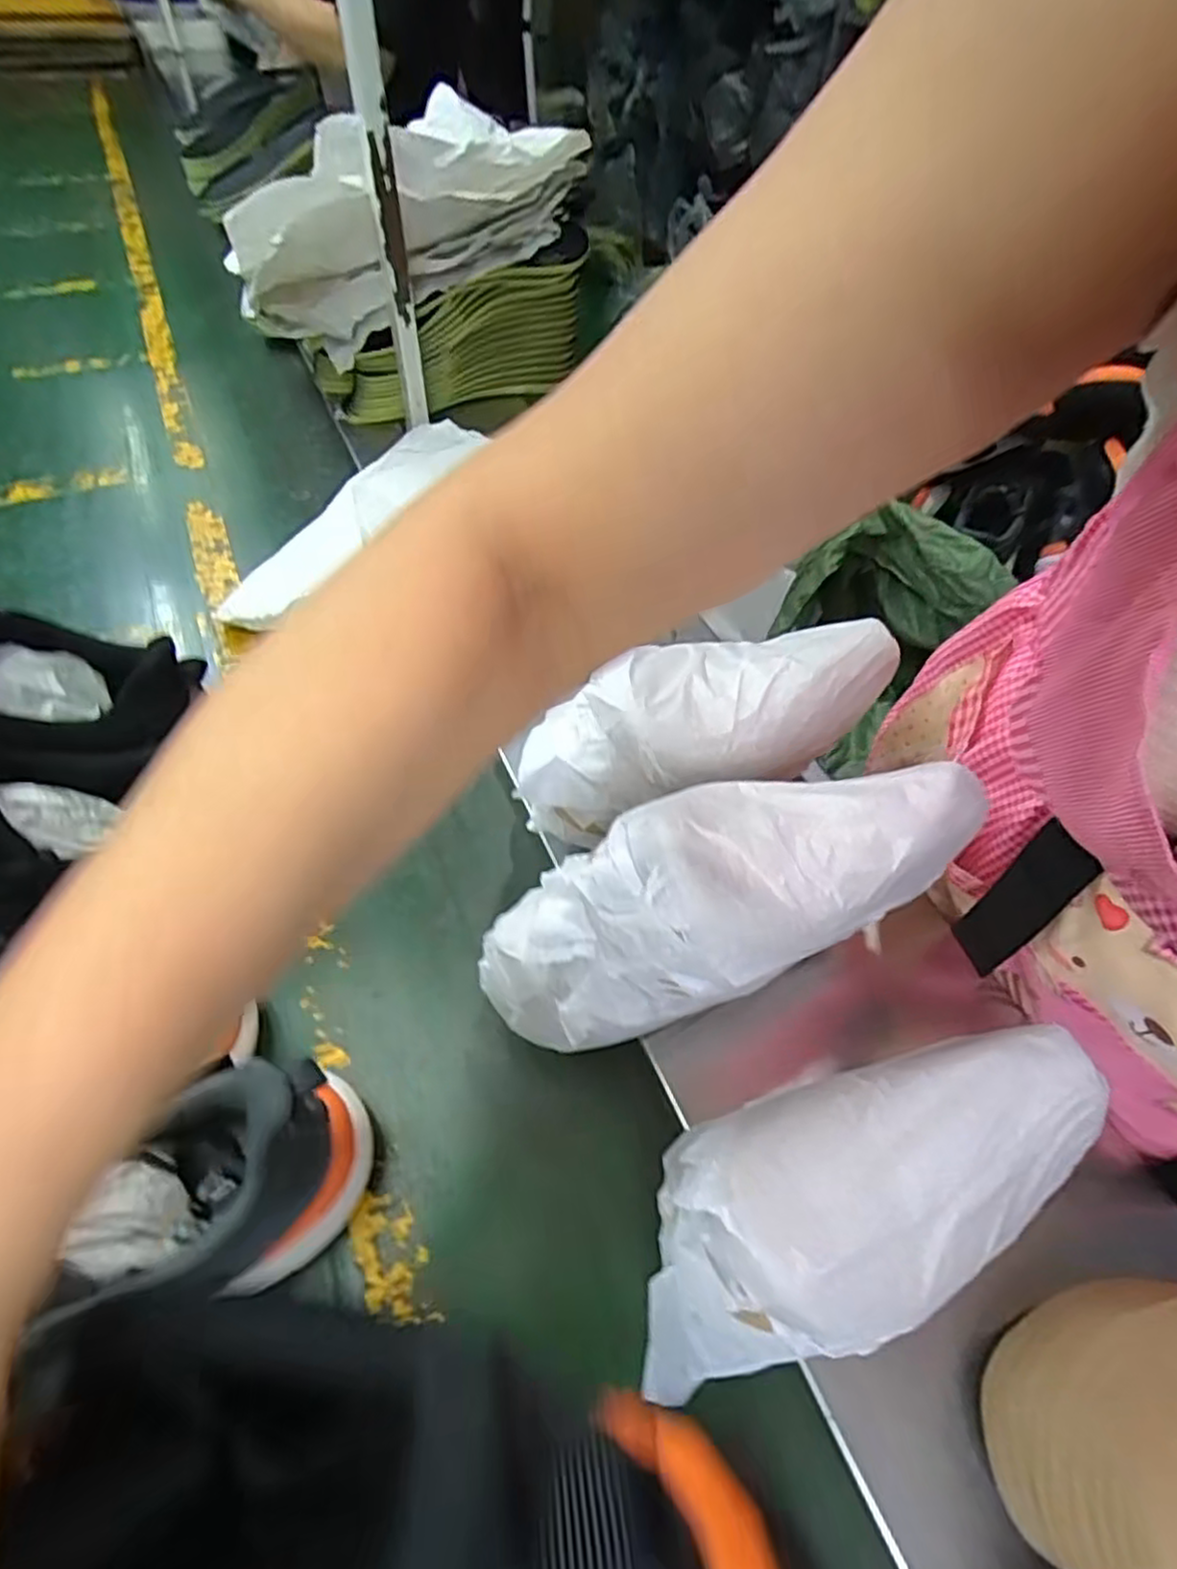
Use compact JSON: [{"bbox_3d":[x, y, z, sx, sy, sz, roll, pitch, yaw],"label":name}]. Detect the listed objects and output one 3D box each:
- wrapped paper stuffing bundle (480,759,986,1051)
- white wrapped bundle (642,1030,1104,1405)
[{"bbox_3d":[0.071,0.049,0.350,0.273,0.094,0.092,-23,58,-1],"label":"wrapped paper stuffing bundle"},{"bbox_3d":[0.129,0.191,0.328,0.241,0.066,0.106,-26,59,-5],"label":"white wrapped bundle"}]

